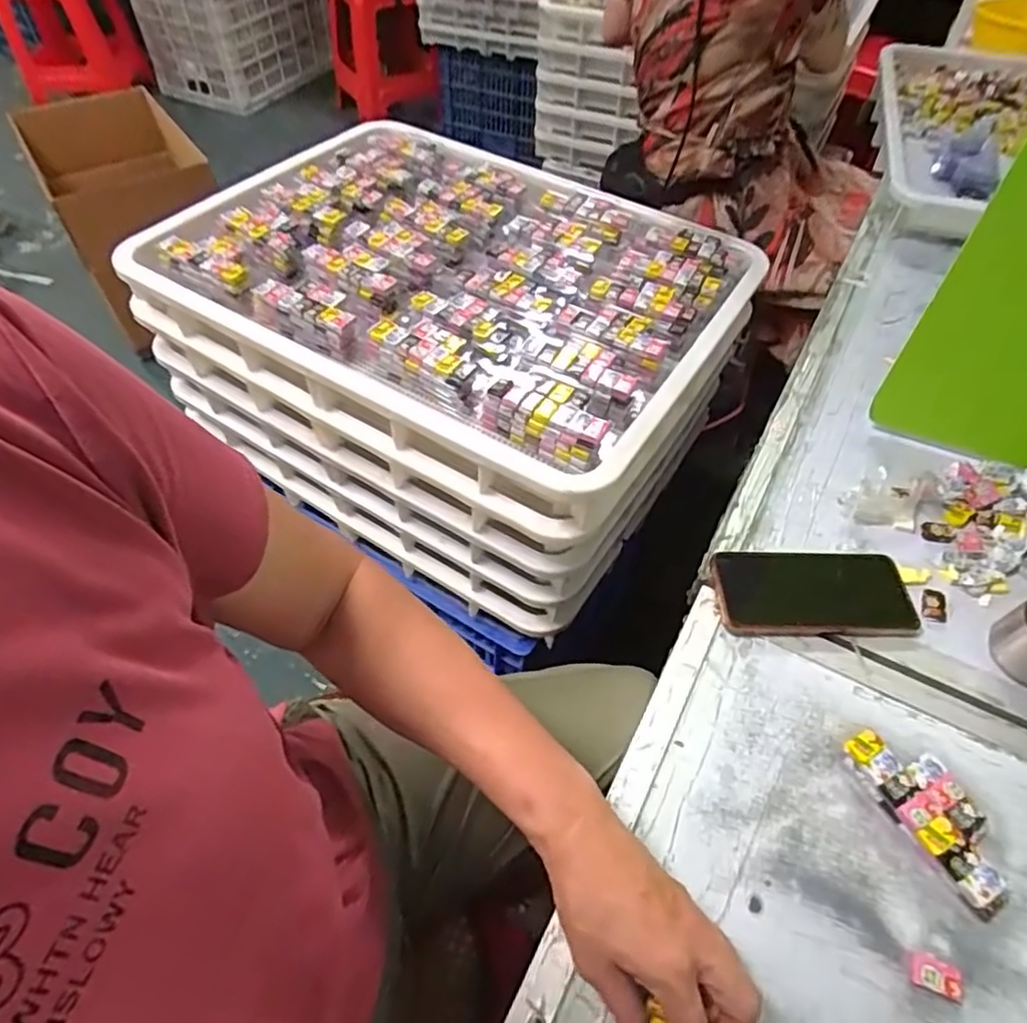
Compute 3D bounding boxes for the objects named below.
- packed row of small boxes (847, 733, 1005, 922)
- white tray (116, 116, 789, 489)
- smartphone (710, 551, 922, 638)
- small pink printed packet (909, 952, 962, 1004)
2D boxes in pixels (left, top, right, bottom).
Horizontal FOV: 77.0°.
[{"bbox_3d":[0.296,0.213,0.456,0.053,0.022,0.124,-21,55,-15],"label":"packed row of small boxes"},{"bbox_3d":[-0.074,-0.282,0.749,0.618,0.064,0.461,26,56,19],"label":"white tray"},{"bbox_3d":[0.263,0.071,0.568,0.166,0.013,0.082,1,52,1],"label":"smartphone"},{"bbox_3d":[0.264,0.290,0.401,0.029,0.008,0.019,19,54,15],"label":"small pink printed packet"}]

